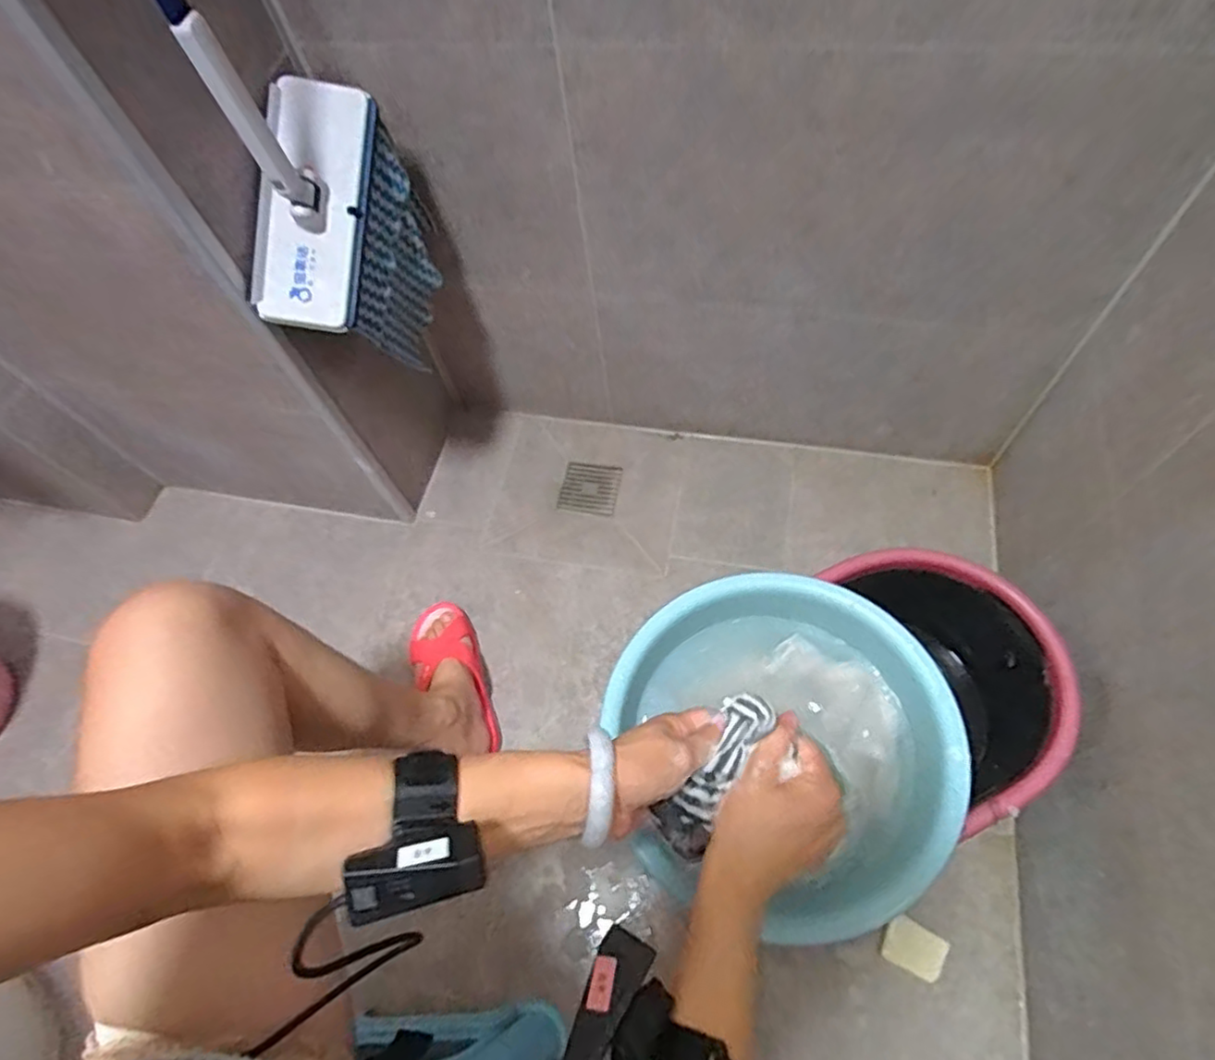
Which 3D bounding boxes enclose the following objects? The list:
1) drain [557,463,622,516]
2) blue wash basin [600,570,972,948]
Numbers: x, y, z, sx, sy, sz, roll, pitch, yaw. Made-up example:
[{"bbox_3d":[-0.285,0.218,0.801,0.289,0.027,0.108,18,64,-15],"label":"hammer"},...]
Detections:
[{"bbox_3d":[-0.029,-0.071,1.098,0.096,0.012,0.092,9,65,10],"label":"drain"},{"bbox_3d":[0.141,0.178,0.556,0.272,0.089,0.278,-2,63,4],"label":"blue wash basin"}]

